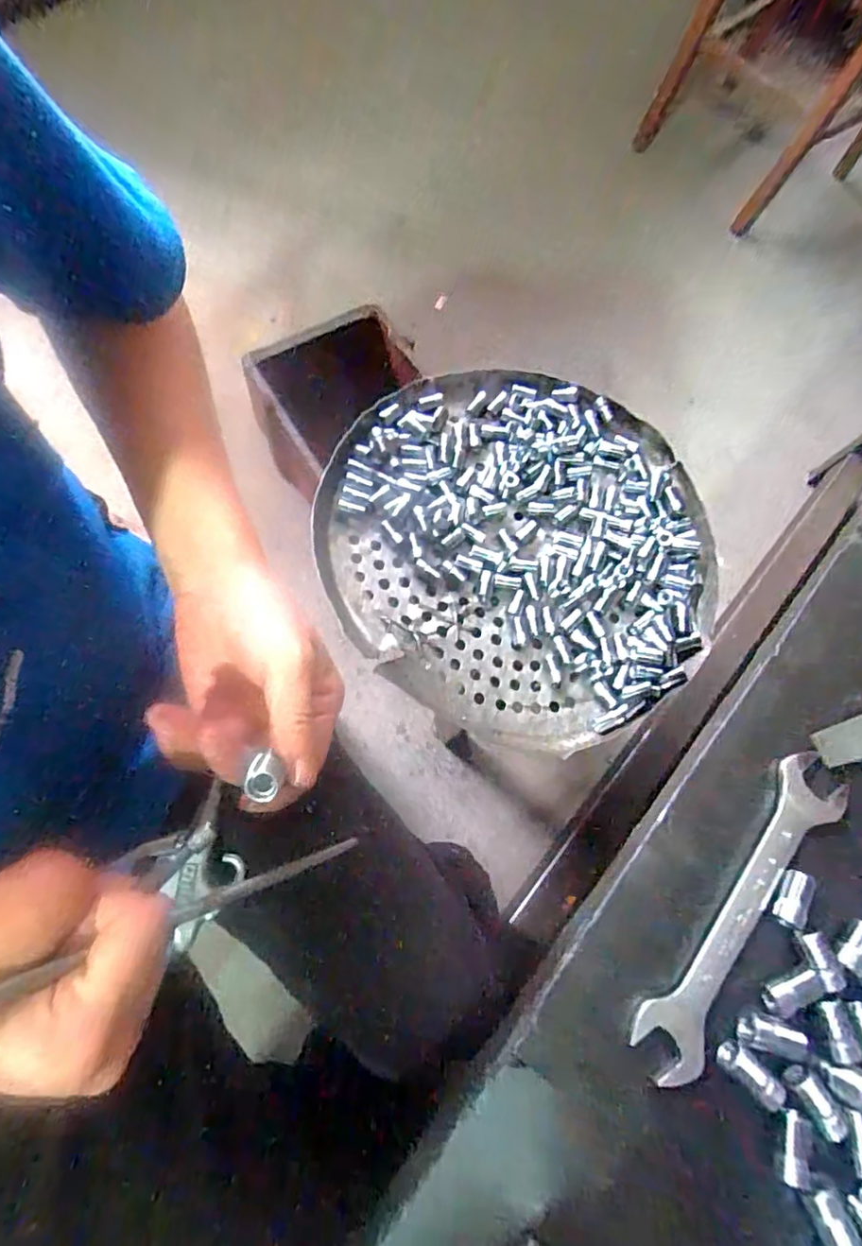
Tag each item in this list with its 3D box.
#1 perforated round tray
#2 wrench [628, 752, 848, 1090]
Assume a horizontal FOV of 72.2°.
[{"bbox_3d":[0.089,-0.074,0.568,0.369,0.056,0.361,2,72,-7],"label":"perforated round tray"},{"bbox_3d":[0.158,0.142,0.296,0.035,0.007,0.176,40,72,6],"label":"wrench"}]

